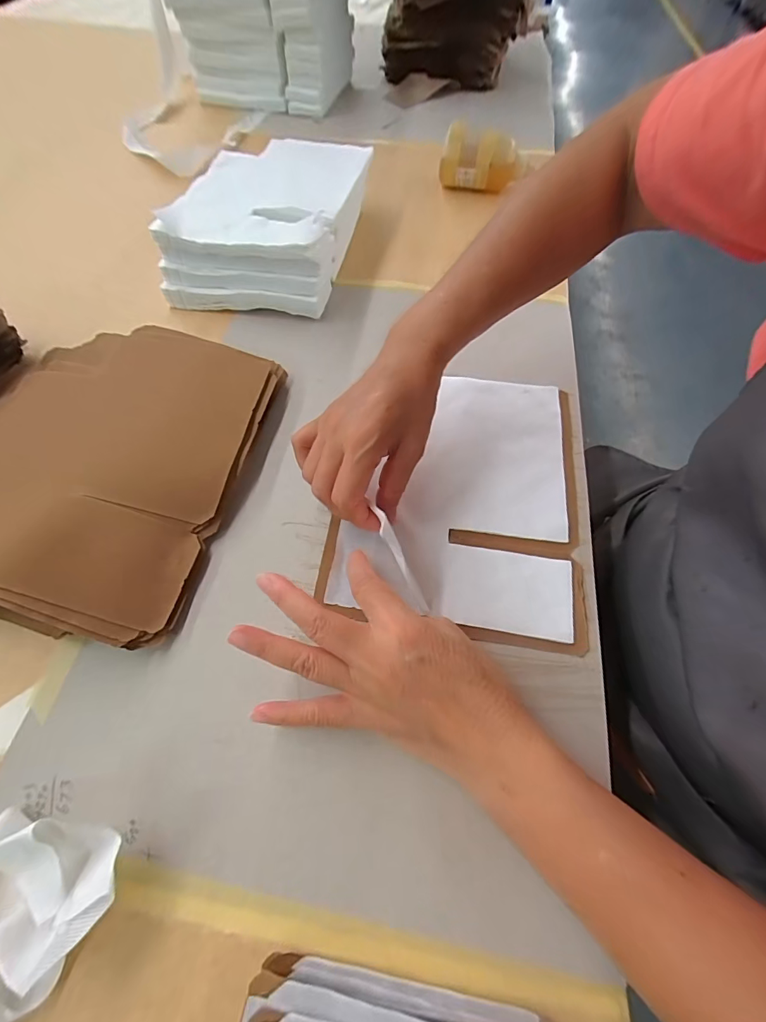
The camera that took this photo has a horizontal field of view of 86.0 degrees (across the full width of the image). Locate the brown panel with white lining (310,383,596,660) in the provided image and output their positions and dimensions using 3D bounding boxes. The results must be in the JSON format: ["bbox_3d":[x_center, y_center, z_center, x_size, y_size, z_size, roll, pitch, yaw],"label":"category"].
[{"bbox_3d":[0.063,-0.022,0.343,0.188,0.011,0.240,7,61,5],"label":"brown panel with white lining"}]

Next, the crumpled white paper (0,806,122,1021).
[{"bbox_3d":[-0.196,0.203,0.202,0.127,0.039,0.084,-32,65,-16],"label":"crumpled white paper"}]

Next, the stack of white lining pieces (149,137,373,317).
[{"bbox_3d":[-0.128,-0.345,0.491,0.195,0.077,0.254,7,61,3],"label":"stack of white lining pieces"}]

